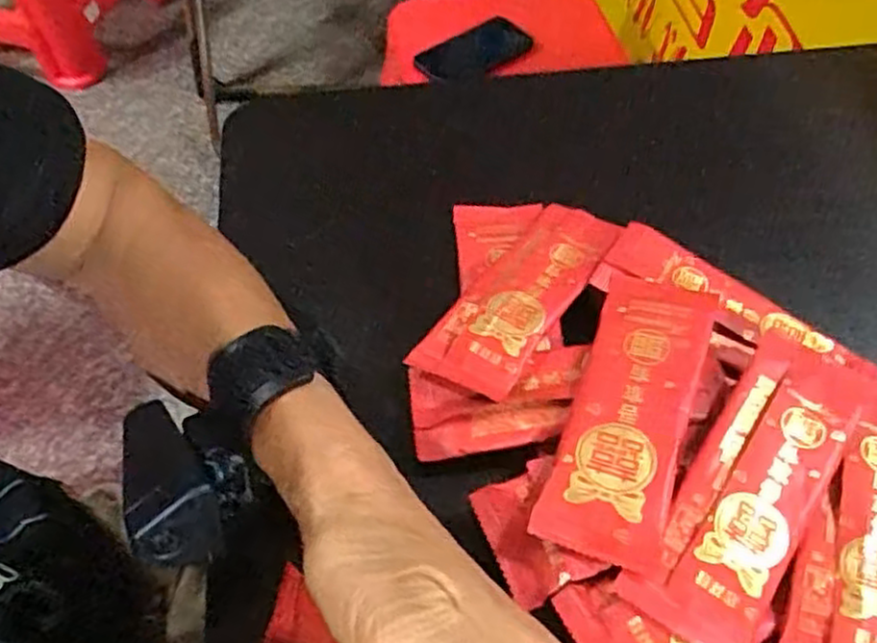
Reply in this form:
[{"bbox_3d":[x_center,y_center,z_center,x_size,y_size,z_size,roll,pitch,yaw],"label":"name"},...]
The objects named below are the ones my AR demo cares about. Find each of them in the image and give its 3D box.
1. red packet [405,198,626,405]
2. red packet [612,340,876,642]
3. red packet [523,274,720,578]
[{"bbox_3d":[0.042,-0.017,0.359,0.047,0.012,0.131,23,52,28],"label":"red packet"},{"bbox_3d":[0.128,0.063,0.286,0.044,0.010,0.138,34,63,21],"label":"red packet"},{"bbox_3d":[0.081,0.034,0.307,0.047,0.013,0.135,18,59,12],"label":"red packet"}]

